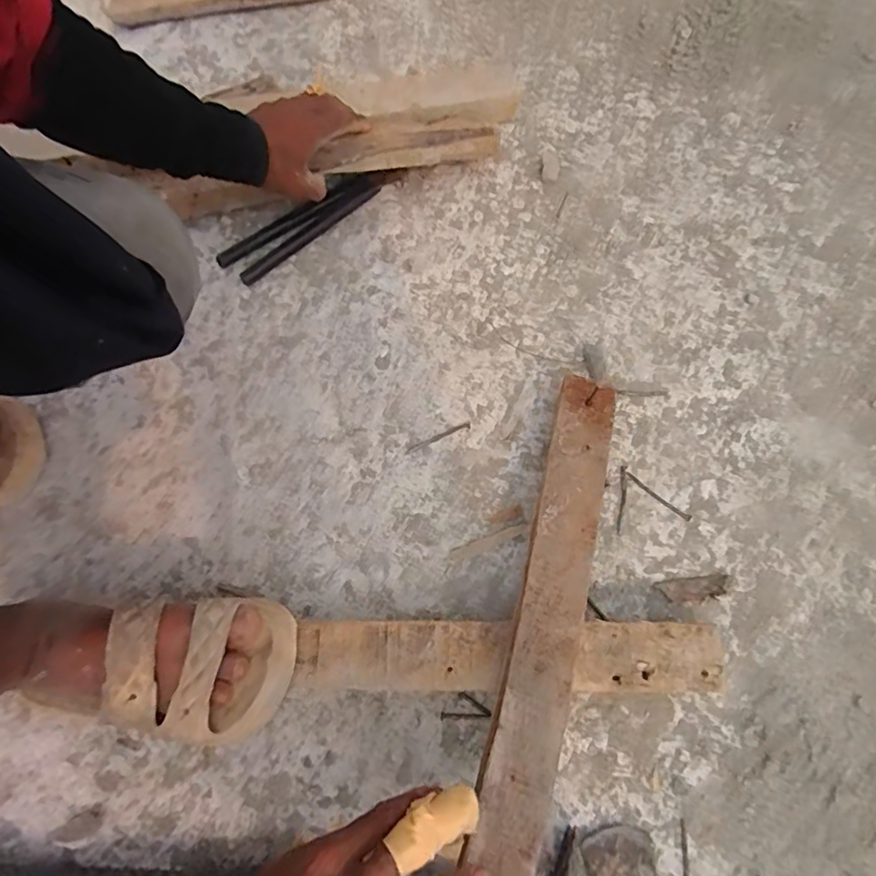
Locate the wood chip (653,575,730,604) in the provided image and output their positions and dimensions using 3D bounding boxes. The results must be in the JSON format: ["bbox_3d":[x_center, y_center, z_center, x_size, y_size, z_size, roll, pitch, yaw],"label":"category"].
[{"bbox_3d":[0.242,0.143,0.502,0.068,0.004,0.022,-5,70,-2],"label":"wood chip"}]

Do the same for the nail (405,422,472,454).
[{"bbox_3d":[0.000,-0.001,0.551,0.073,0.004,0.008,-21,72,-8],"label":"nail"}]

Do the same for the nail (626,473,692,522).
[{"bbox_3d":[0.222,0.059,0.536,0.074,0.004,0.007,38,74,12],"label":"nail"}]

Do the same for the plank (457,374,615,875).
[{"bbox_3d":[0.090,0.139,0.431,0.050,0.010,0.450,16,62,5],"label":"plank"}]

